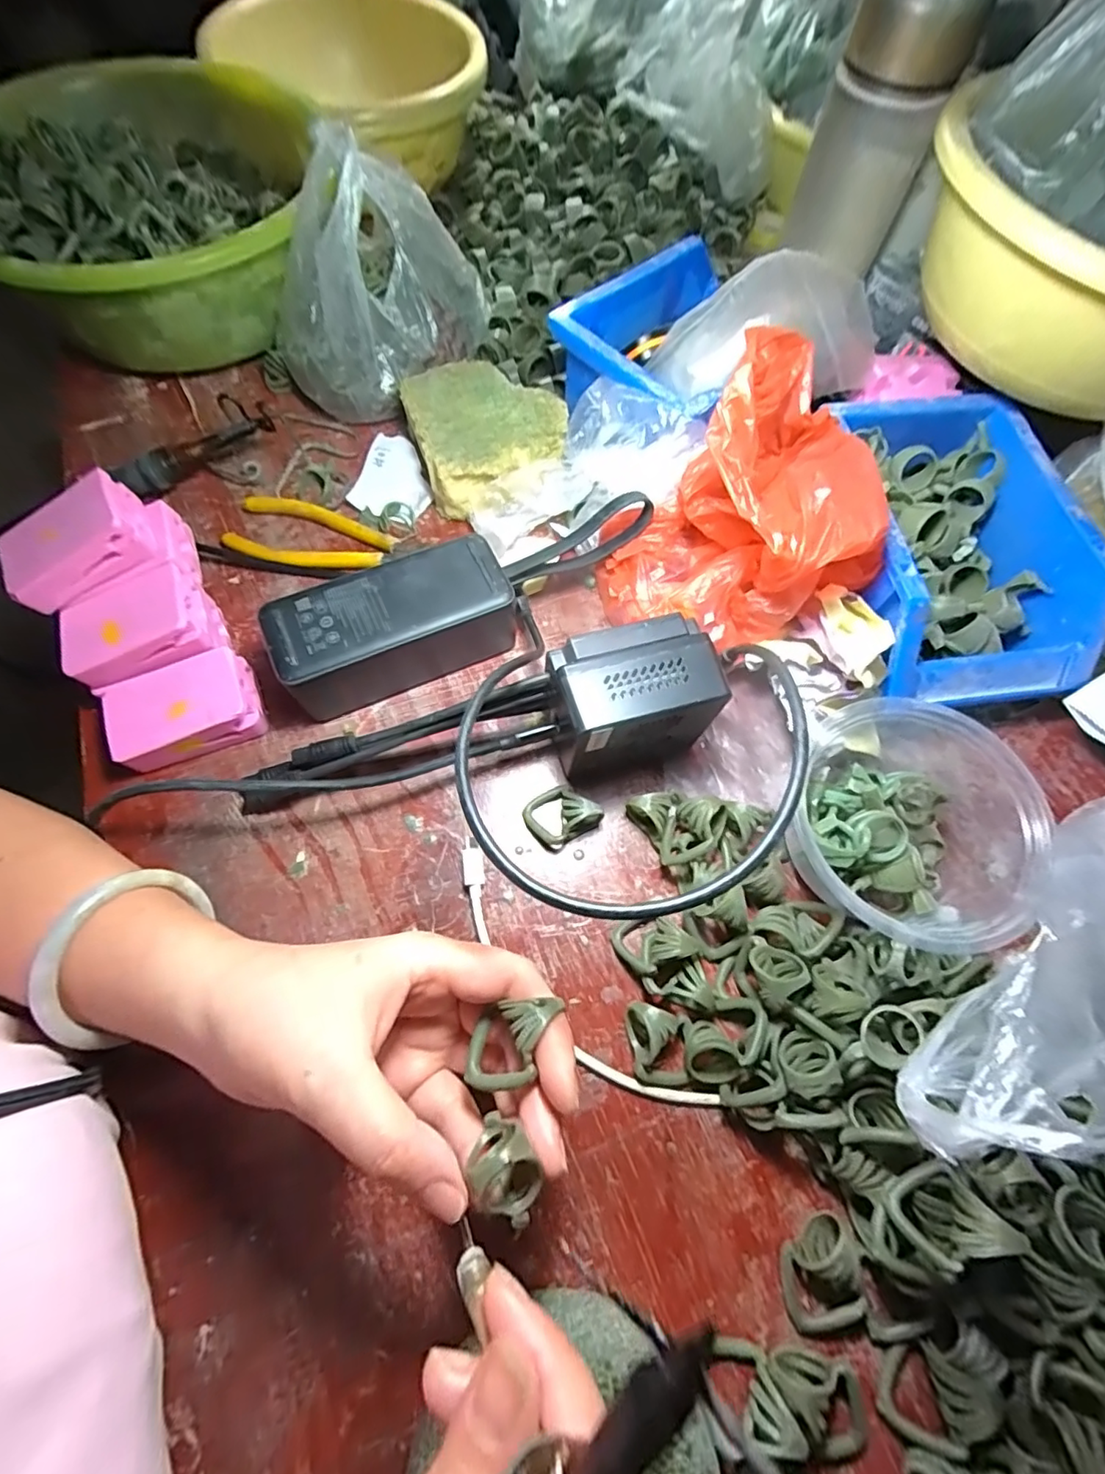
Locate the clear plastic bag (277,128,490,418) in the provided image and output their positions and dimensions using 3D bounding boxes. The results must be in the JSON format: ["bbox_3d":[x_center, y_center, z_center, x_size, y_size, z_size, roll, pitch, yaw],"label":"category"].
[{"bbox_3d":[-0.112,-0.292,0.378,0.150,0.120,0.087,-17,68,-9],"label":"clear plastic bag"}]

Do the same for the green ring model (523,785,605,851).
[{"bbox_3d":[0.004,0.040,0.302,0.033,0.022,0.031,-36,72,-15],"label":"green ring model"}]

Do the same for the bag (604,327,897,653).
[{"bbox_3d":[0.103,-0.116,0.307,0.124,0.112,0.112,-18,68,-9],"label":"bag"}]

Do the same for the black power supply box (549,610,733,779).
[{"bbox_3d":[0.039,-0.017,0.297,0.077,0.072,0.050,-12,68,-7],"label":"black power supply box"}]

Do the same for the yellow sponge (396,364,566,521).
[{"bbox_3d":[-0.044,-0.208,0.386,0.096,0.034,0.107,-17,68,-8],"label":"yellow sponge"}]

